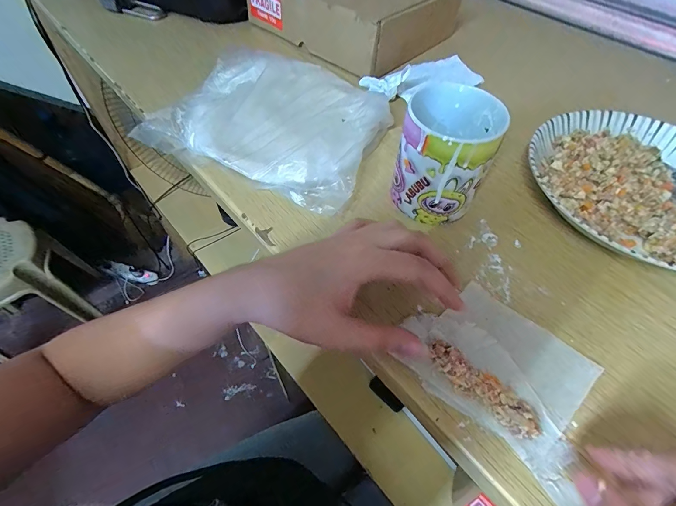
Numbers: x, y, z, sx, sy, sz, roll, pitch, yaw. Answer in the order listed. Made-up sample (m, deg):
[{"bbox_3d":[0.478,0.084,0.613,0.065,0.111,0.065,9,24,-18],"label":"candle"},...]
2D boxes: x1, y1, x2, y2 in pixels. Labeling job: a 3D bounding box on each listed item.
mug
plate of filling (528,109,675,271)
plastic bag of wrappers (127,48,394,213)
[{"bbox_3d":[0.097,-0.087,0.305,0.075,0.098,0.081,27,59,15],"label":"mug"},{"bbox_3d":[0.291,-0.066,0.325,0.209,0.043,0.206,1,56,-1],"label":"plate of filling"},{"bbox_3d":[-0.066,-0.164,0.388,0.243,0.037,0.200,23,58,13],"label":"plastic bag of wrappers"}]

